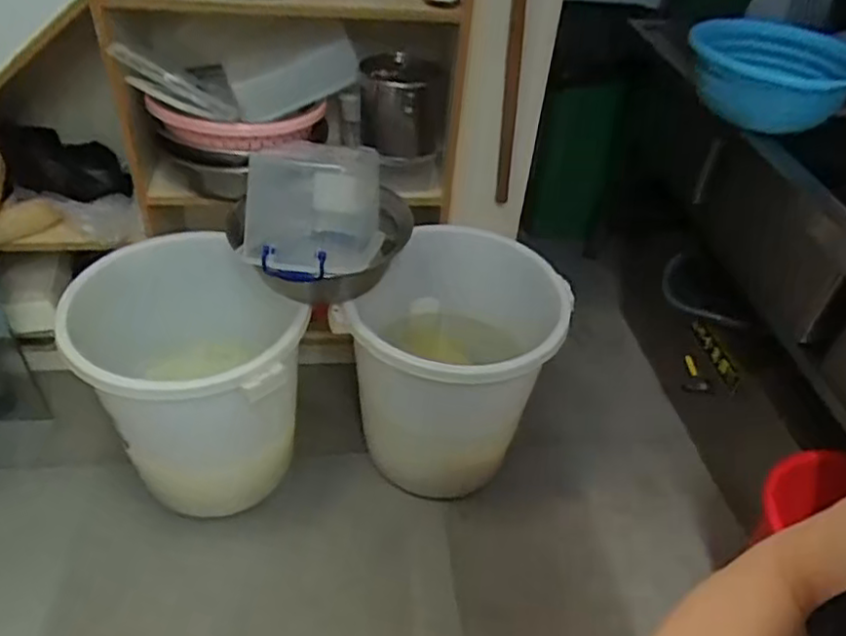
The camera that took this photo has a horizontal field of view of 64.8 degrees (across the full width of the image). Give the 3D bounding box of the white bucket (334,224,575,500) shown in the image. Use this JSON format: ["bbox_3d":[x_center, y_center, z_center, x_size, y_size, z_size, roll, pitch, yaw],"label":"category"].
[{"bbox_3d":[0.056,0.108,1.416,0.380,0.462,0.398,3,41,-3],"label":"white bucket"}]

